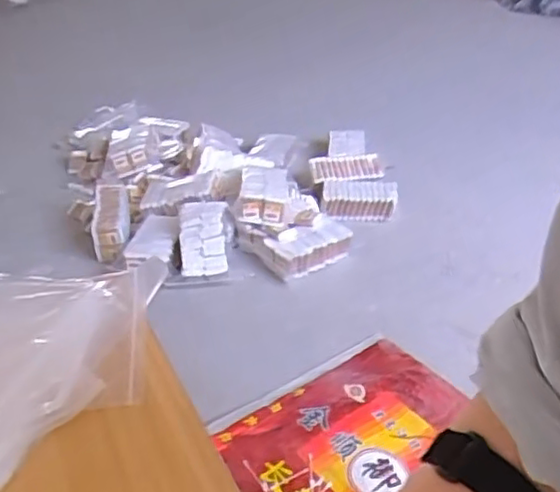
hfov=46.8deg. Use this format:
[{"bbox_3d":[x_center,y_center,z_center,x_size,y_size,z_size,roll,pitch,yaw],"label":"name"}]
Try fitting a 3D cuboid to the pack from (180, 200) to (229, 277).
[{"bbox_3d":[-0.185,-0.029,1.590,0.120,0.045,0.223,-5,52,-6],"label":"pack"}]

